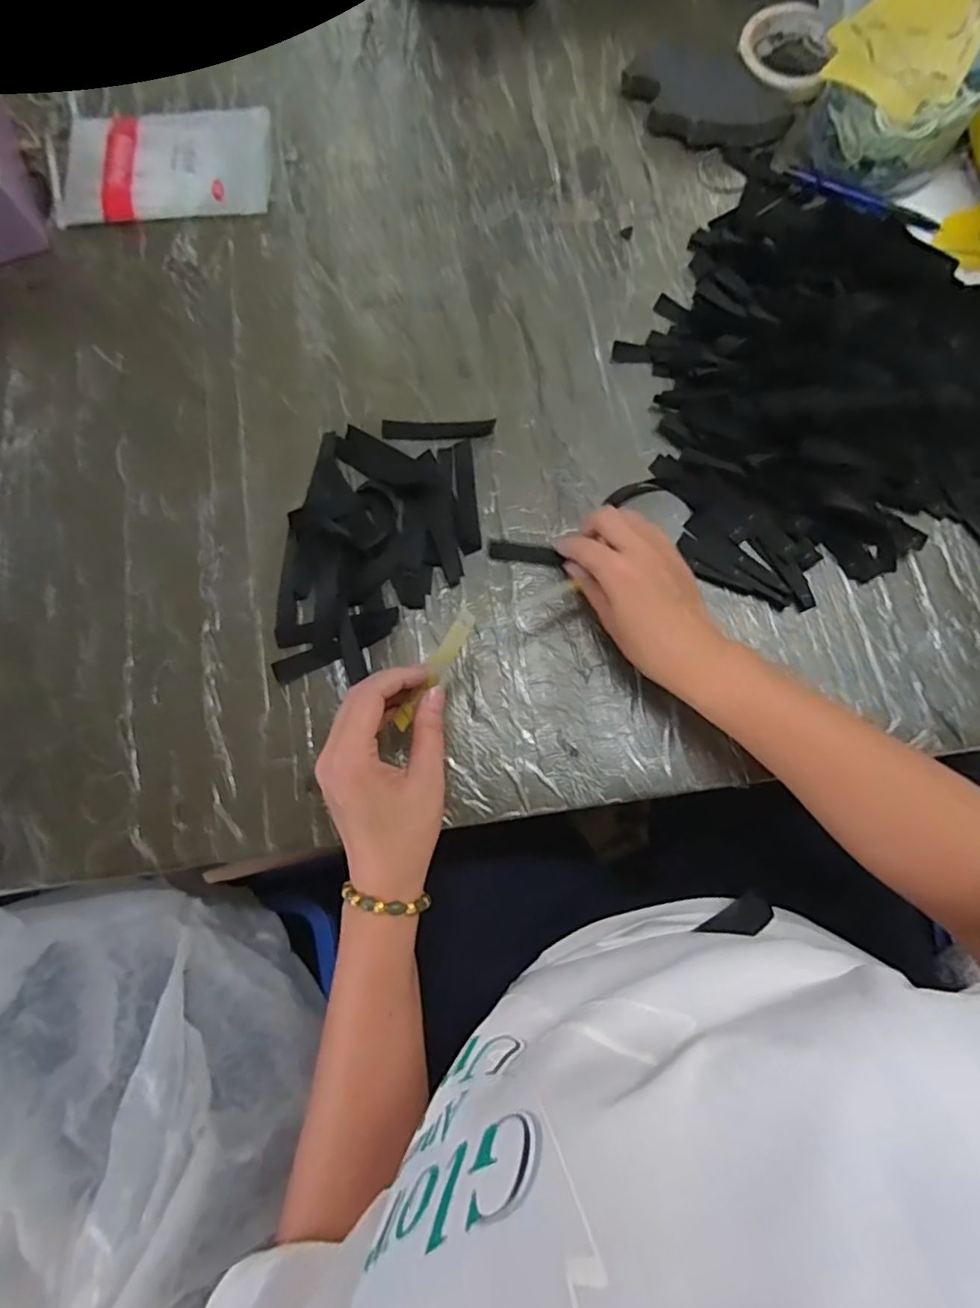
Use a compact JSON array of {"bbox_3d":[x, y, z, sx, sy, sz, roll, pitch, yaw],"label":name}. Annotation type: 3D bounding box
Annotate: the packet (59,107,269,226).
[{"bbox_3d":[-0.292,-0.436,0.533,0.184,0.023,0.102,-5,77,0],"label":"packet"}]

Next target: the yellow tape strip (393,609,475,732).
[{"bbox_3d":[-0.035,0.012,0.374,0.016,0.017,0.086,37,107,9],"label":"yellow tape strip"}]

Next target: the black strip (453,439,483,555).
[{"bbox_3d":[-0.018,-0.124,0.463,0.015,0.004,0.094,-6,77,0],"label":"black strip"}]

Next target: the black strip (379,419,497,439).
[{"bbox_3d":[-0.042,-0.183,0.484,0.090,0.004,0.018,-1,77,1],"label":"black strip"}]

